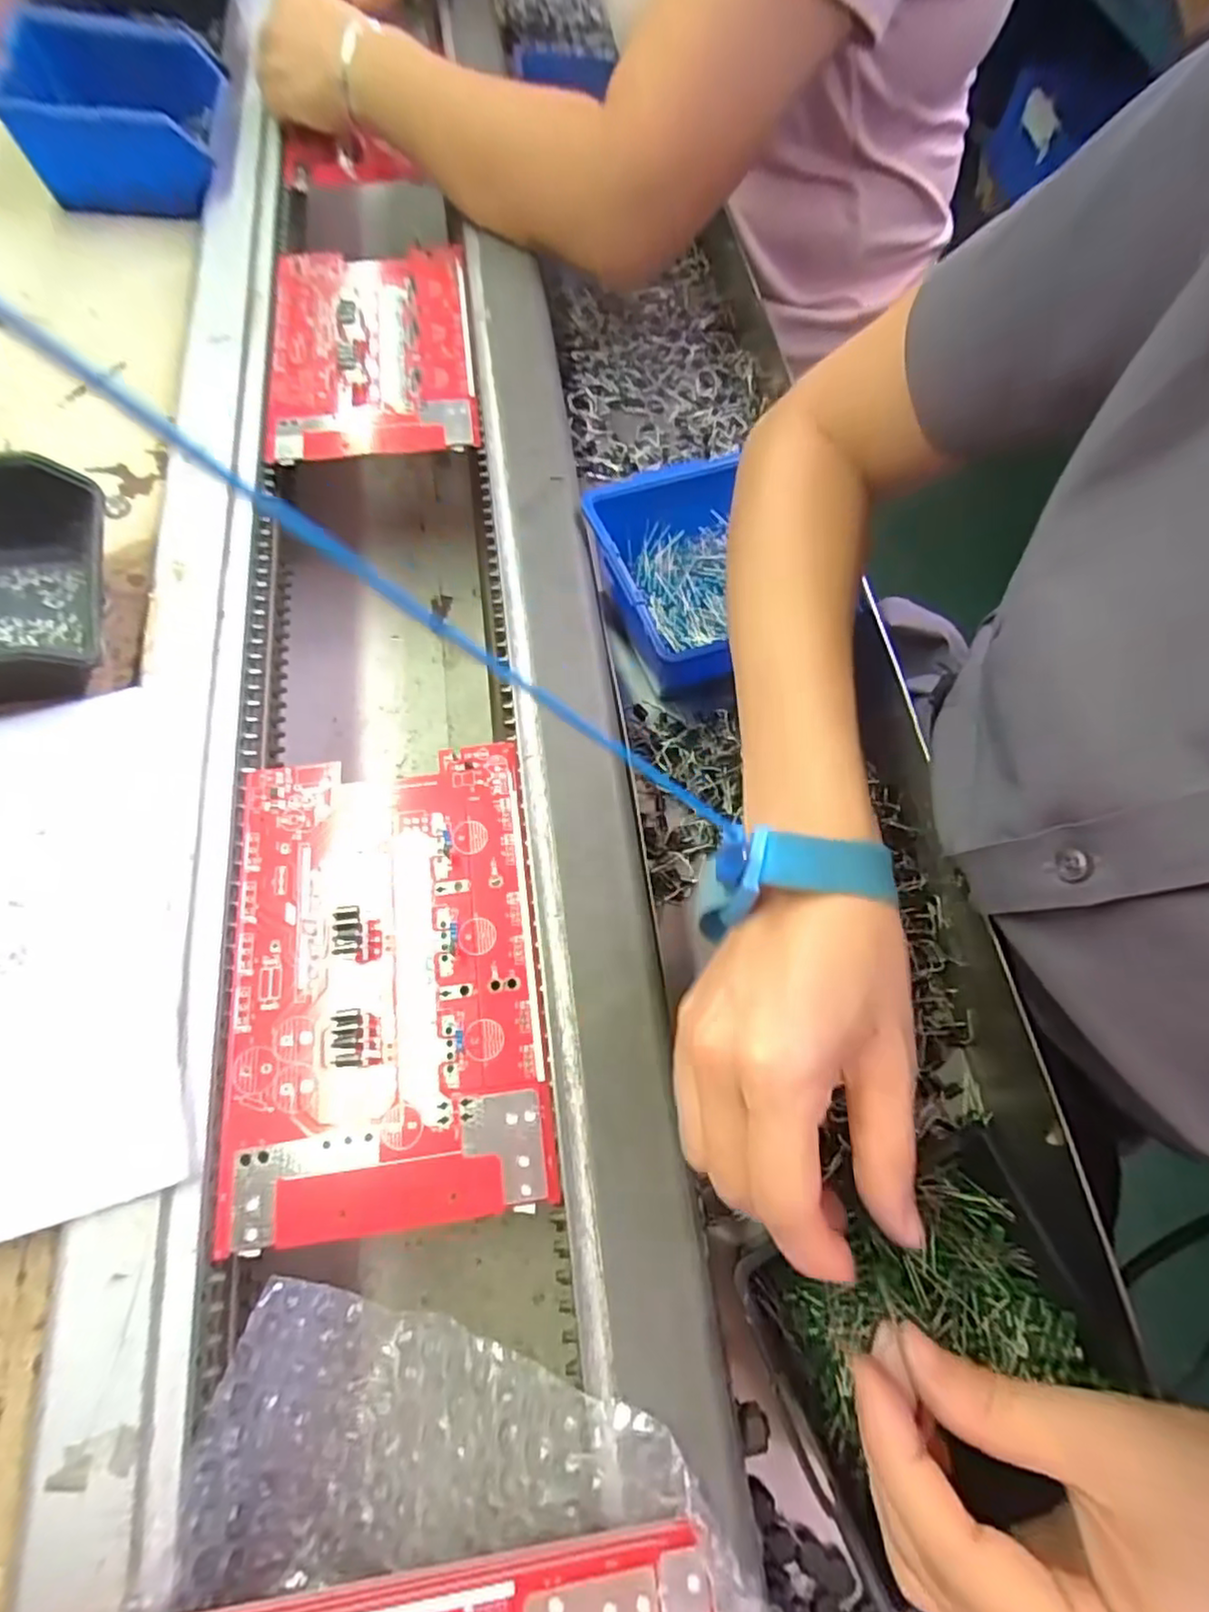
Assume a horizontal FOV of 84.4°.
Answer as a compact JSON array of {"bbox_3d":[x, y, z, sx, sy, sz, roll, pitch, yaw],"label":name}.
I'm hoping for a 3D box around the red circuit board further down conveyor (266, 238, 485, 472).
[{"bbox_3d":[-0.156,-0.308,0.446,0.128,0.011,0.201,-6,68,-6],"label":"red circuit board further down conveyor"}]

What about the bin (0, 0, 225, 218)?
[{"bbox_3d":[-0.354,-0.505,0.489,0.120,0.067,0.127,-9,67,-6],"label":"bin"}]

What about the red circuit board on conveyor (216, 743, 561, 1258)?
[{"bbox_3d":[-0.095,0.068,0.285,0.128,0.015,0.195,-7,68,-6],"label":"red circuit board on conveyor"}]

